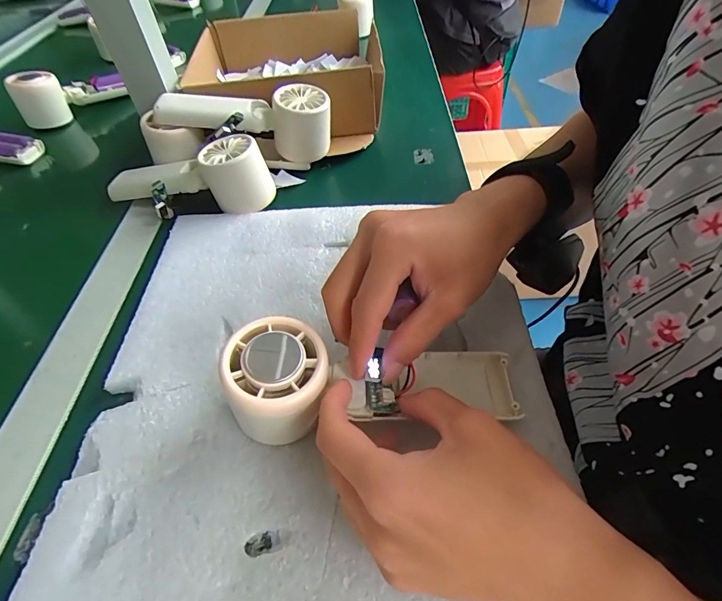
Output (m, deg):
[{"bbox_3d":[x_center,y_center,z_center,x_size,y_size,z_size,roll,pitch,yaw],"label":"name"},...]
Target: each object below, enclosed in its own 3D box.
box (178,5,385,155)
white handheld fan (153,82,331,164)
[{"bbox_3d":[-0.096,-0.277,0.499,0.216,0.071,0.238,-7,50,-2],"label":"box"},{"bbox_3d":[-0.109,-0.170,0.409,0.160,0.067,0.048,-2,50,2],"label":"white handheld fan"}]

